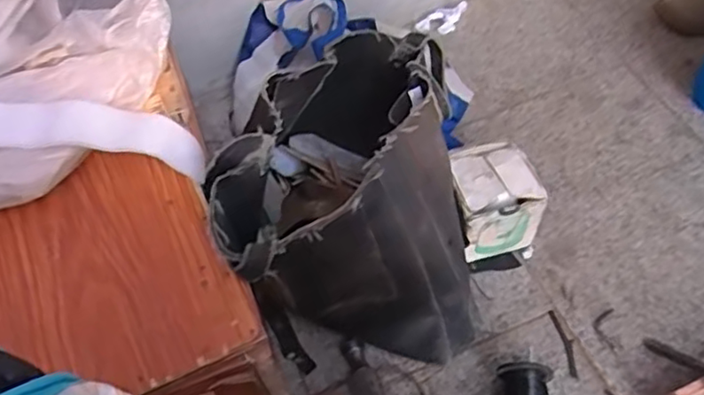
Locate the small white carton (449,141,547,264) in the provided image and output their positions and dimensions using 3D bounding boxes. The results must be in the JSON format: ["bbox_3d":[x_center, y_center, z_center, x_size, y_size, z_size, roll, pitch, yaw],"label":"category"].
[{"bbox_3d":[0.166,0.003,0.767,0.096,0.097,0.111,-16,56,-6],"label":"small white carton"}]

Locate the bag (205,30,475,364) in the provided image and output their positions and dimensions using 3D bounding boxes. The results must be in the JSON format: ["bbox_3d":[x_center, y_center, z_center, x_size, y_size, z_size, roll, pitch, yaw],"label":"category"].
[{"bbox_3d":[0.001,-0.002,0.695,0.250,0.268,0.298,-4,56,3],"label":"bag"}]

